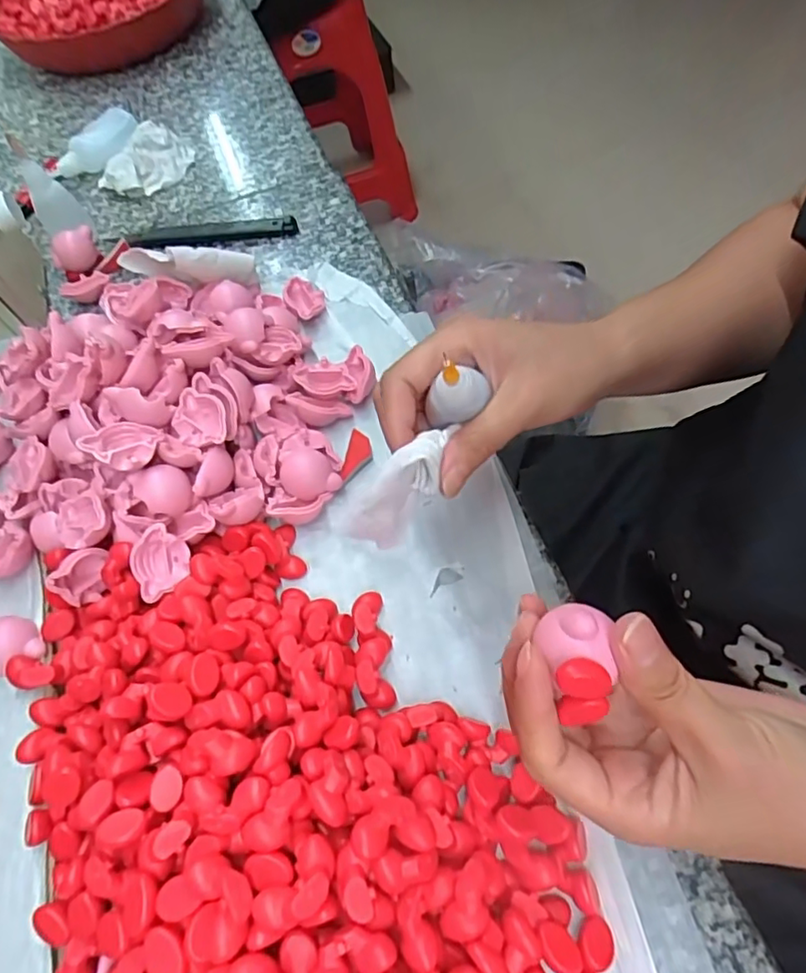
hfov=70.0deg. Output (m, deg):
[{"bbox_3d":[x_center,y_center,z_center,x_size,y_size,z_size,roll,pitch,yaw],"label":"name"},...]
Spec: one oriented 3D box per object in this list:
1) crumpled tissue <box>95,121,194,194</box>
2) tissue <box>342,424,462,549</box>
[{"bbox_3d":[-0.216,-0.276,0.486,0.047,0.025,0.077,38,71,23],"label":"crumpled tissue"},{"bbox_3d":[-0.001,0.005,0.250,0.029,0.060,0.020,-5,49,-48],"label":"tissue"}]

